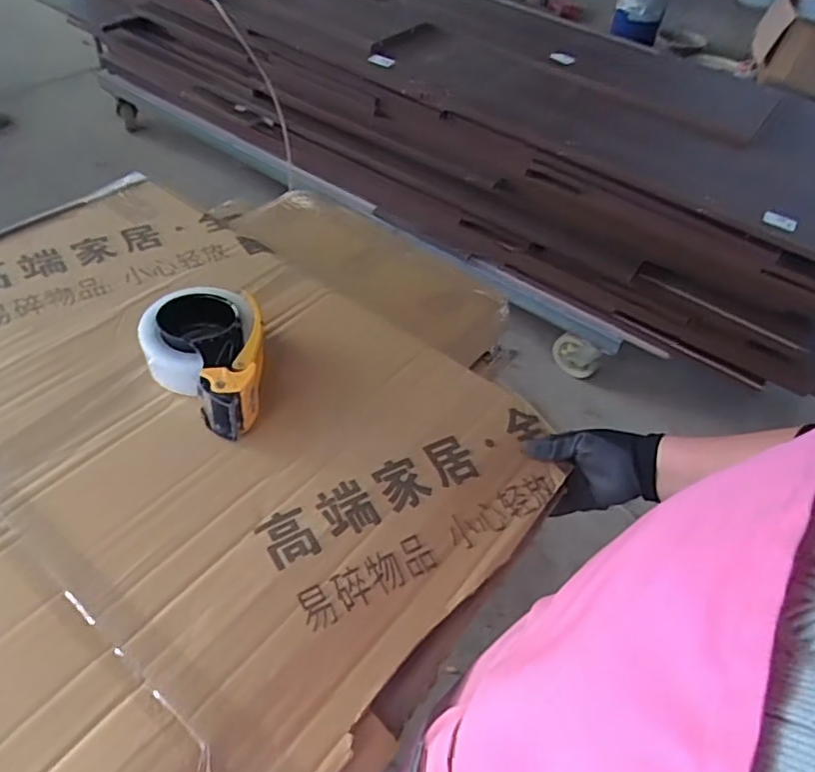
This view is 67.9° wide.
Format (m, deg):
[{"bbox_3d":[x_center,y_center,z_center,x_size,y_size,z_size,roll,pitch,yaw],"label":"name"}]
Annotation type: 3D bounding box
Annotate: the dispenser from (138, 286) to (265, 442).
[{"bbox_3d":[-0.197,-0.032,0.611,0.118,0.057,0.171,-17,55,-22],"label":"dispenser"}]

